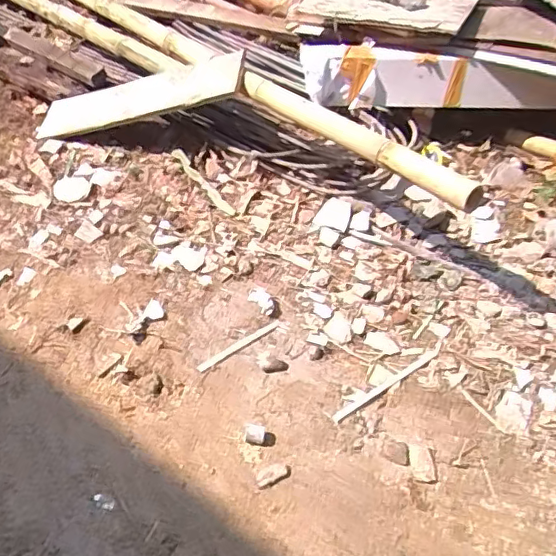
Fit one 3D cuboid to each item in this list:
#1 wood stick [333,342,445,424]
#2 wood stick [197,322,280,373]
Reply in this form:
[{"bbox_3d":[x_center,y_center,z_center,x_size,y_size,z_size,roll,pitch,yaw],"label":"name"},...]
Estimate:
[{"bbox_3d":[0.221,0.197,1.096,0.292,0.004,0.017,-27,54,-26],"label":"wood stick"},{"bbox_3d":[-0.077,0.134,1.139,0.197,0.007,0.014,-29,55,-27],"label":"wood stick"}]

